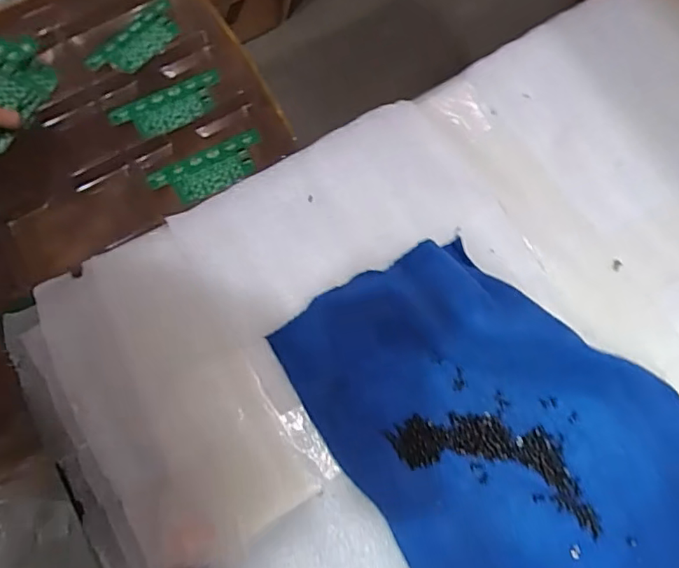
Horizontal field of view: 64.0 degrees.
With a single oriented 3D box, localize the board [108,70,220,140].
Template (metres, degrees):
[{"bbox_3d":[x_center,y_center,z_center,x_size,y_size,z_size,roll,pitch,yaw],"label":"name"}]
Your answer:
[{"bbox_3d":[-0.204,-0.212,0.659,0.133,0.018,0.050,-29,89,-13],"label":"board"}]

